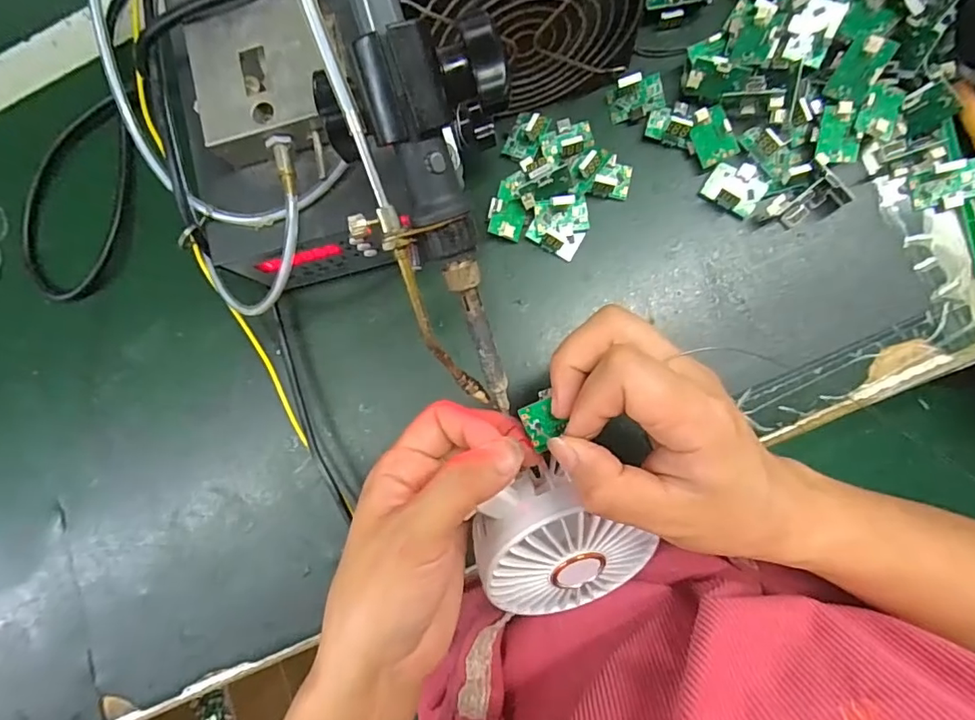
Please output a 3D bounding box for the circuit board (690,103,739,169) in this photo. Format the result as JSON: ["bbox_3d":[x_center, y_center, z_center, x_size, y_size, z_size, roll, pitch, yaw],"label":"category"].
[{"bbox_3d":[0.125,-0.125,0.295,0.020,0.004,0.030,-22,93,21],"label":"circuit board"}]

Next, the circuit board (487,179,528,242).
[{"bbox_3d":[0.012,-0.087,0.310,0.021,0.009,0.030,17,89,6],"label":"circuit board"}]

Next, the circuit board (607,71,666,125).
[{"bbox_3d":[0.086,-0.151,0.303,0.030,0.014,0.022,-10,86,5],"label":"circuit board"}]

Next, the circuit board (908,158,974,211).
[{"bbox_3d":[0.244,-0.092,0.279,0.030,0.011,0.022,-8,86,34],"label":"circuit board"}]

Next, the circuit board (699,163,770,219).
[{"bbox_3d":[0.140,-0.097,0.298,0.030,0.012,0.024,36,91,6],"label":"circuit board"}]

